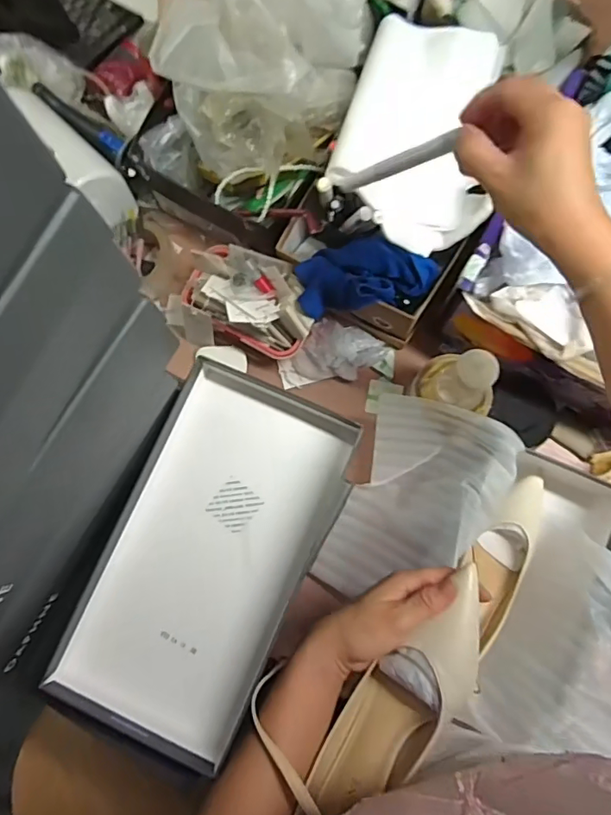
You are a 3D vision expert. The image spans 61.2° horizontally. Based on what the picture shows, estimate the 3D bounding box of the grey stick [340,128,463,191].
[{"bbox_3d":[0.074,-0.205,0.441,0.016,0.137,0.015,26,81,-33],"label":"grey stick"}]

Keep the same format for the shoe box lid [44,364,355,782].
[{"bbox_3d":[-0.080,0.125,0.451,0.165,0.040,0.306,23,83,6],"label":"shoe box lid"}]

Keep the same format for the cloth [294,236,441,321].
[{"bbox_3d":[0.069,-0.154,0.594,0.154,0.041,0.075,-8,81,1],"label":"cloth"}]

